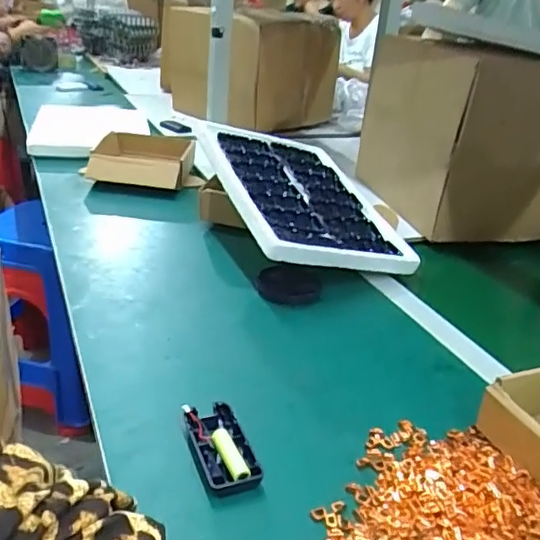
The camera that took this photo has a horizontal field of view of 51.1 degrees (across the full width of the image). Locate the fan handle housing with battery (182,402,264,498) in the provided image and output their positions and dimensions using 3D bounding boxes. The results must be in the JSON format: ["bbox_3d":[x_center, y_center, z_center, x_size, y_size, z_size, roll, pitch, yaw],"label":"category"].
[{"bbox_3d":[-0.040,0.148,0.478,0.048,0.014,0.093,-8,31,-22],"label":"fan handle housing with battery"}]

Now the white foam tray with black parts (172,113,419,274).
[{"bbox_3d":[0.052,-0.119,0.870,0.260,0.031,0.362,5,37,-29],"label":"white foam tray with black parts"}]

